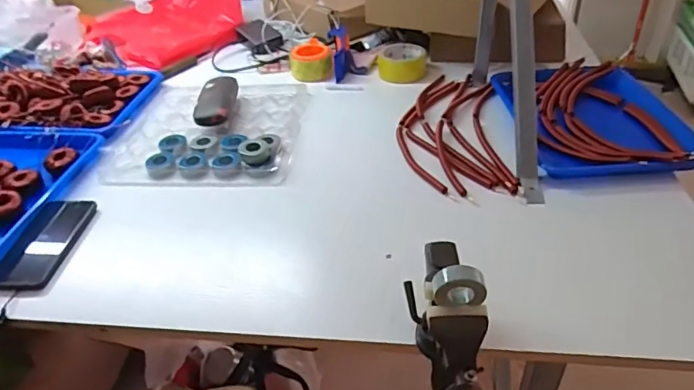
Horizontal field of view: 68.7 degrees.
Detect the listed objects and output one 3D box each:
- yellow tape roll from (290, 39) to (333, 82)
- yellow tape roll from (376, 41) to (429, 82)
[{"bbox_3d":[-0.076,-0.279,1.058,0.083,0.047,0.096,-10,38,-8],"label":"yellow tape roll"},{"bbox_3d":[0.112,-0.270,1.037,0.094,0.048,0.094,-3,38,2],"label":"yellow tape roll"}]

